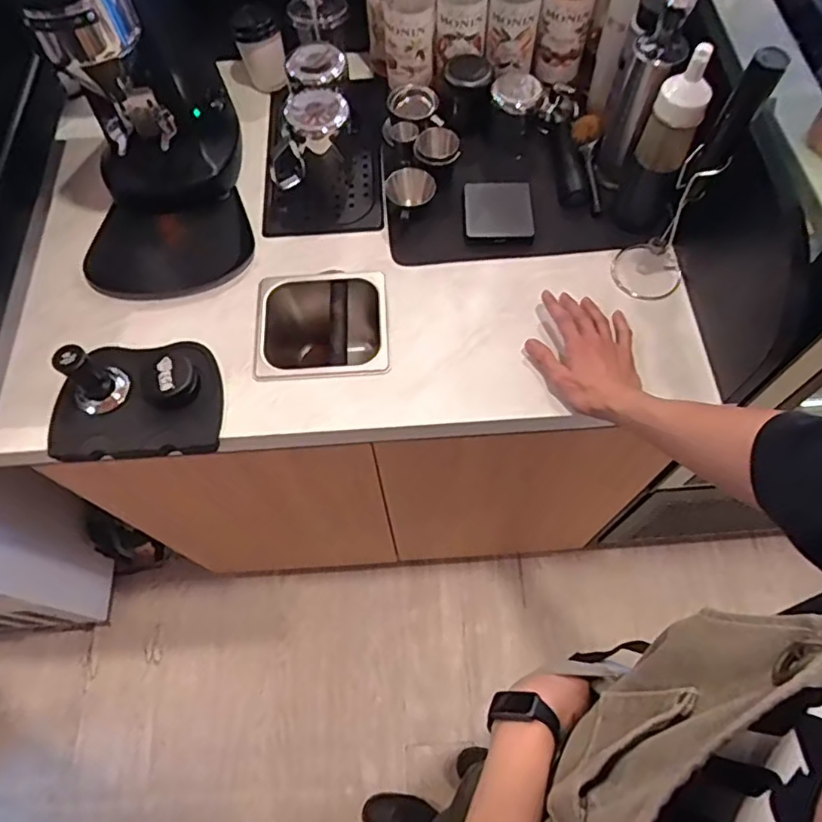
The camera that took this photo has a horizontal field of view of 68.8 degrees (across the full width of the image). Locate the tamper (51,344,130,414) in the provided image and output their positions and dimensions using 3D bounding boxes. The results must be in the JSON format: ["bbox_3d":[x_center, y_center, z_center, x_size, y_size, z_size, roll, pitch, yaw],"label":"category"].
[{"bbox_3d":[-0.385,-0.046,0.704,0.051,0.084,0.063,21,67,11],"label":"tamper"}]

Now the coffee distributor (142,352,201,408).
[{"bbox_3d":[-0.287,-0.031,0.724,0.068,0.033,0.060,-32,67,-13],"label":"coffee distributor"}]

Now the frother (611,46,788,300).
[{"bbox_3d":[0.315,-0.260,0.670,0.077,0.308,0.101,23,67,12],"label":"frother"}]

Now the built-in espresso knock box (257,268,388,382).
[{"bbox_3d":[-0.116,-0.087,0.846,0.171,0.142,0.160,-4,64,0],"label":"built-in espresso knock box"}]

